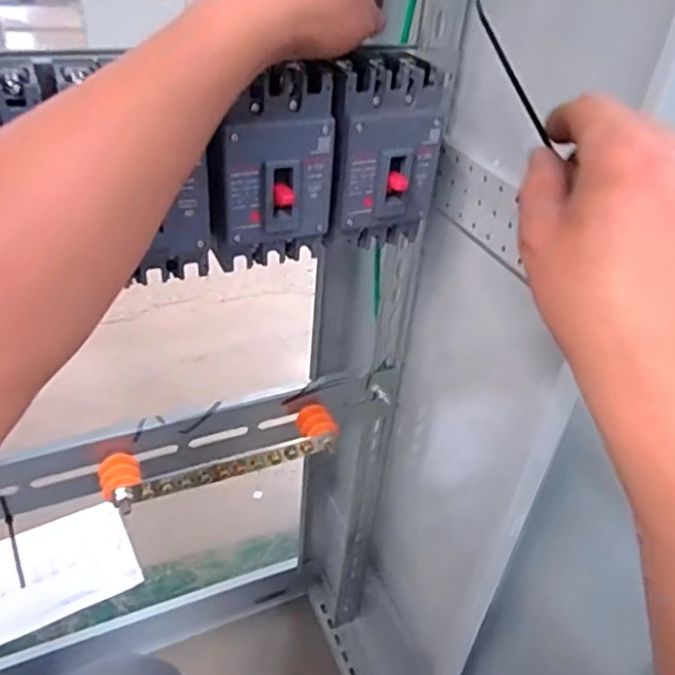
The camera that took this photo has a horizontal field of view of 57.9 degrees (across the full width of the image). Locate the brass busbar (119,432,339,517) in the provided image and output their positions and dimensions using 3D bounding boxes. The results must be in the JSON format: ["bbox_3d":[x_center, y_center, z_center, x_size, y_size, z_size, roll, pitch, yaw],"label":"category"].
[{"bbox_3d":[-0.098,0.124,0.571,0.206,0.015,0.016,-12,40,-22],"label":"brass busbar"}]

